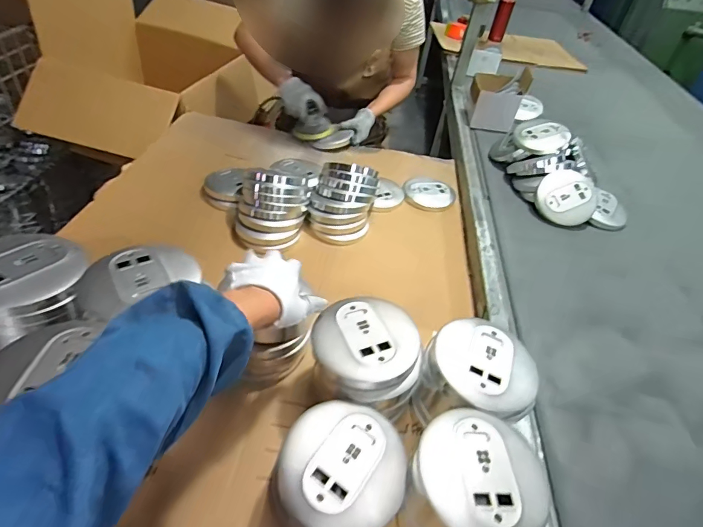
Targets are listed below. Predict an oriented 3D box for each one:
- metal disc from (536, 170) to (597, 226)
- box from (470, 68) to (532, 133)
[{"bbox_3d":[0.475,-0.148,0.915,0.119,0.025,0.137,26,77,15],"label":"metal disc"},{"bbox_3d":[0.405,-0.462,1.180,0.149,0.148,0.110,20,44,9],"label":"box"}]

